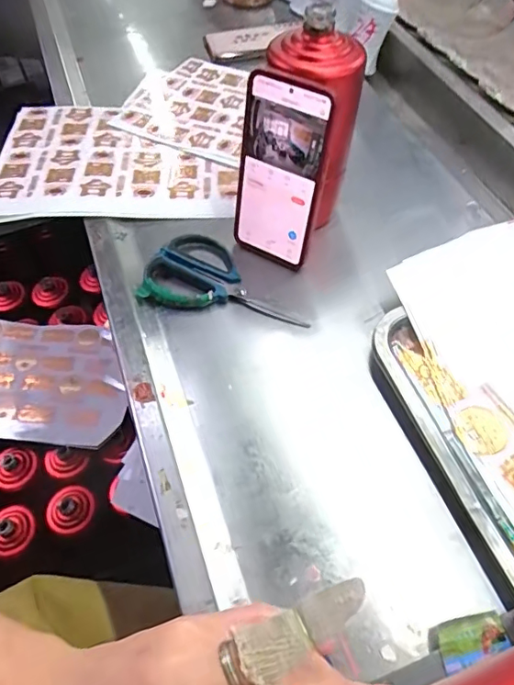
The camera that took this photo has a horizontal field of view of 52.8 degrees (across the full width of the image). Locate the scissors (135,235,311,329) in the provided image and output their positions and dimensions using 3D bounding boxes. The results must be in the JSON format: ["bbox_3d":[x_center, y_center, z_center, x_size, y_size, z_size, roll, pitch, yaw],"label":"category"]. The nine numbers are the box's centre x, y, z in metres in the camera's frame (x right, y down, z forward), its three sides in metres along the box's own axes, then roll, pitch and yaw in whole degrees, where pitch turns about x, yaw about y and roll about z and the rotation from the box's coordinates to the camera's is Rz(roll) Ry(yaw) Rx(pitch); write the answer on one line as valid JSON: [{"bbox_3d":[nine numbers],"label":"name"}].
[{"bbox_3d":[-0.027,-0.066,0.503,0.158,0.011,0.096,9,56,10],"label":"scissors"}]

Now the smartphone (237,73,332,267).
[{"bbox_3d":[0.018,-0.148,0.471,0.078,0.165,0.012,25,45,18],"label":"smartphone"}]

